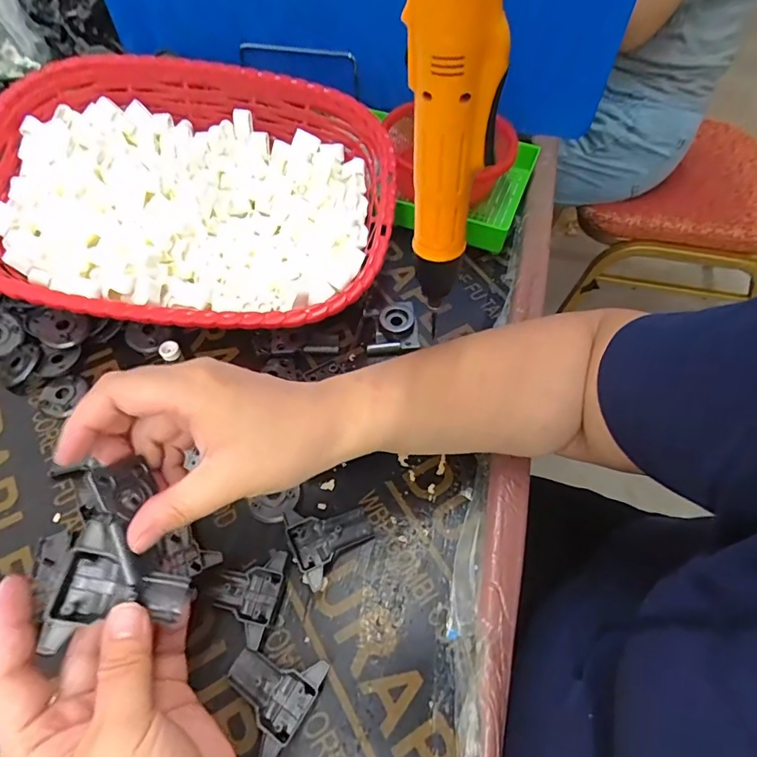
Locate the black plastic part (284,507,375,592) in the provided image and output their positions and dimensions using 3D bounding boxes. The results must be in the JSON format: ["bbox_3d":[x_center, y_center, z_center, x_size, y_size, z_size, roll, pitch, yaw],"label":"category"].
[{"bbox_3d":[-0.033,0.112,0.353,0.058,0.019,0.051,-21,61,-14],"label":"black plastic part"}]

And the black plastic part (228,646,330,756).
[{"bbox_3d":[-0.068,0.190,0.303,0.054,0.019,0.056,30,62,16],"label":"black plastic part"}]

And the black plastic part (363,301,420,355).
[{"bbox_3d":[0.012,-0.048,0.457,0.046,0.021,0.052,-3,58,-3],"label":"black plastic part"}]

